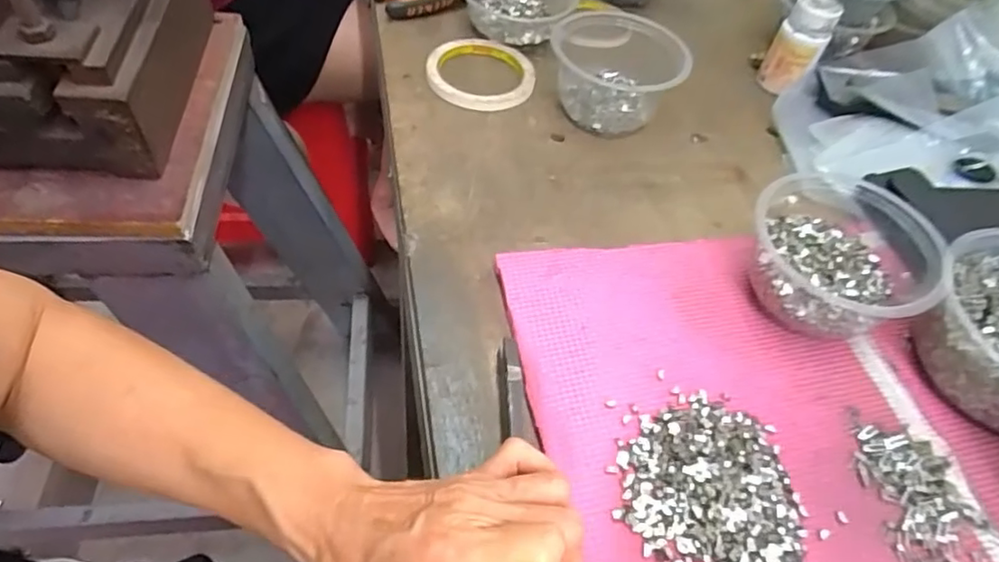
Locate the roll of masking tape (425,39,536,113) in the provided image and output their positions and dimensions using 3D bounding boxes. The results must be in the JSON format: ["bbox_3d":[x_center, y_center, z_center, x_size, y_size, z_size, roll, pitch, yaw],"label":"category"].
[{"bbox_3d":[-0.017,-0.191,0.557,0.096,0.016,0.096,4,52,-5],"label":"roll of masking tape"}]

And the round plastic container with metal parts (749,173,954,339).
[{"bbox_3d":[0.218,-0.012,0.402,0.112,0.066,0.097,25,53,11],"label":"round plastic container with metal parts"}]

